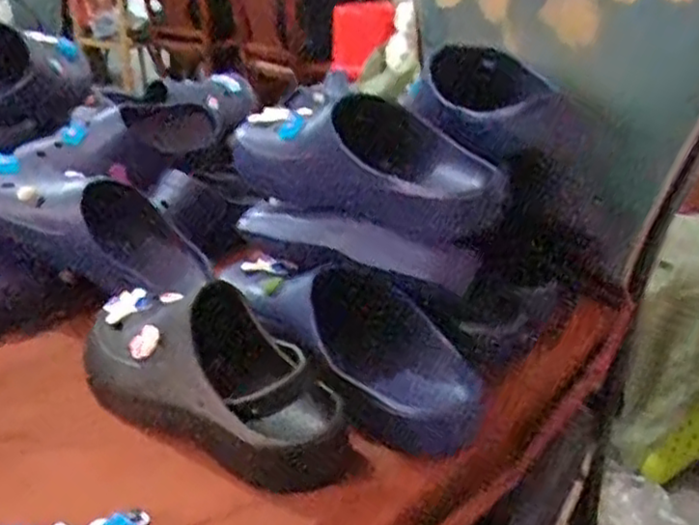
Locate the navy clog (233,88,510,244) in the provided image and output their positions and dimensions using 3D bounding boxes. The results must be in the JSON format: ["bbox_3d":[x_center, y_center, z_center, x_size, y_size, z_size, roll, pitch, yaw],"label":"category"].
[{"bbox_3d":[0.002,-0.094,0.643,0.261,0.089,0.080,17,31,31],"label":"navy clog"}]

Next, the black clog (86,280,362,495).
[{"bbox_3d":[-0.113,0.077,0.563,0.268,0.082,0.099,21,32,35],"label":"black clog"}]

